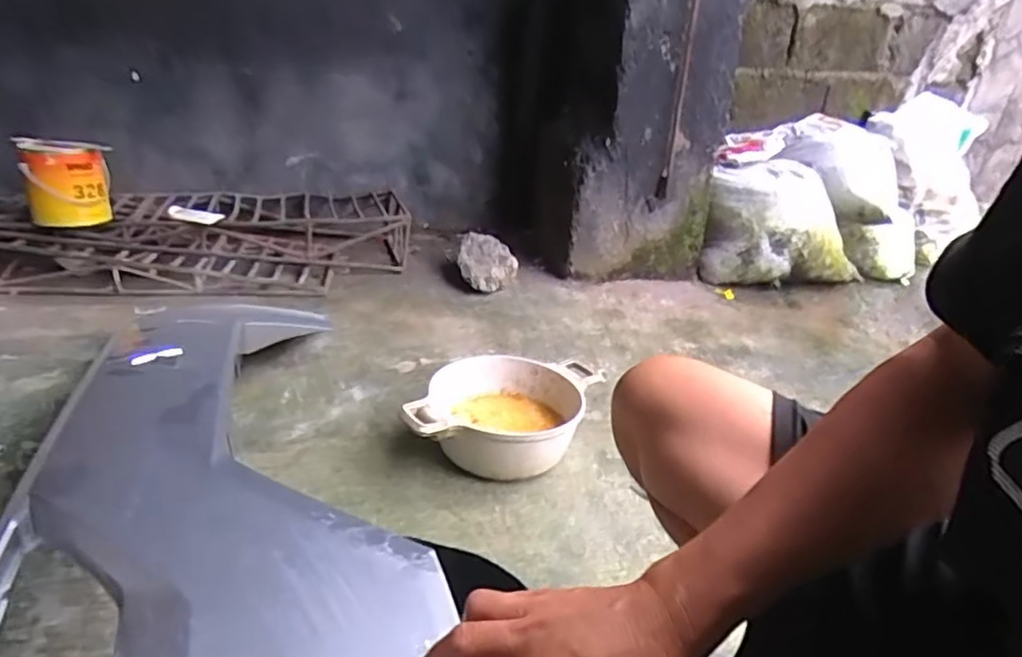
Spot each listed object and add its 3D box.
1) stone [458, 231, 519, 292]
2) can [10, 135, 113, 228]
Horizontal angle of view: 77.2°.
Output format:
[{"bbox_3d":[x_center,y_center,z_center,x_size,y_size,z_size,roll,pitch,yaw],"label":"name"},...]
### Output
[{"bbox_3d":[-0.063,-0.175,1.743,0.153,0.118,0.176,5,26,-3],"label":"stone"},{"bbox_3d":[-1.044,-0.344,1.504,0.161,0.185,0.172,-17,34,-38],"label":"can"}]

